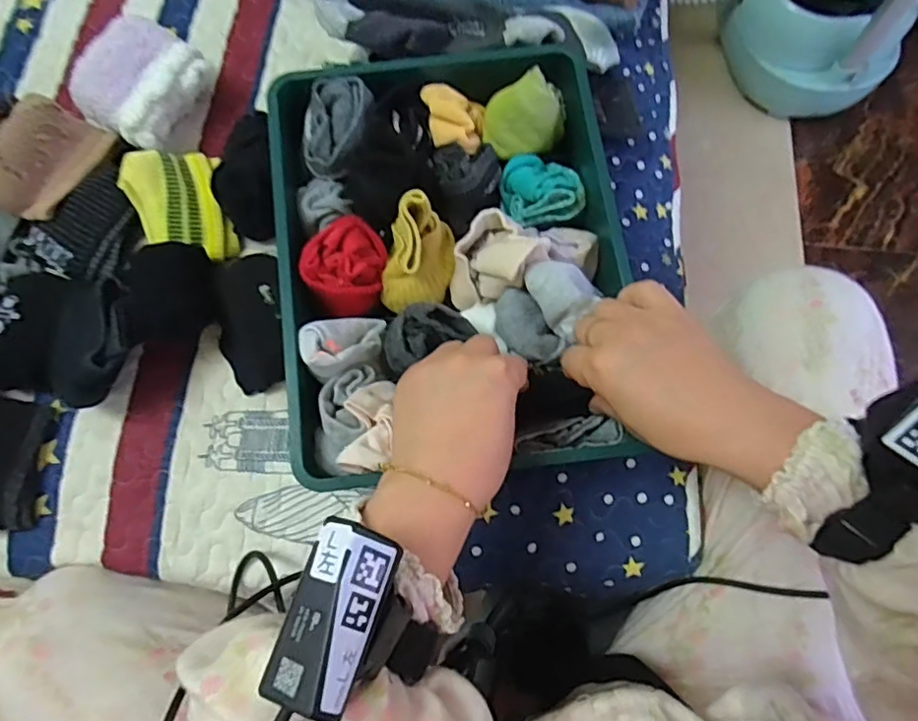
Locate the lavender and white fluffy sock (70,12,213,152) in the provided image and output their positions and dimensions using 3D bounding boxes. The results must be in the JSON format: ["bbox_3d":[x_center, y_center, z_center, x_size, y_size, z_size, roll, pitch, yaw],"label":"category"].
[{"bbox_3d":[-0.258,-0.224,0.476,0.088,0.067,0.103,12,72,4],"label":"lavender and white fluffy sock"}]

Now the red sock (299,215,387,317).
[{"bbox_3d":[-0.076,-0.065,0.400,0.046,0.044,0.058,38,76,12],"label":"red sock"}]

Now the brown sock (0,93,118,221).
[{"bbox_3d":[-0.322,-0.156,0.441,0.062,0.036,0.096,18,72,6],"label":"brown sock"}]

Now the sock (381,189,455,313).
[{"bbox_3d":[-0.029,-0.075,0.388,0.050,0.071,0.052,-3,72,-1],"label":"sock"}]

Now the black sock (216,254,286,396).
[{"bbox_3d":[-0.151,-0.029,0.428,0.059,0.055,0.097,-2,72,-1],"label":"black sock"}]

